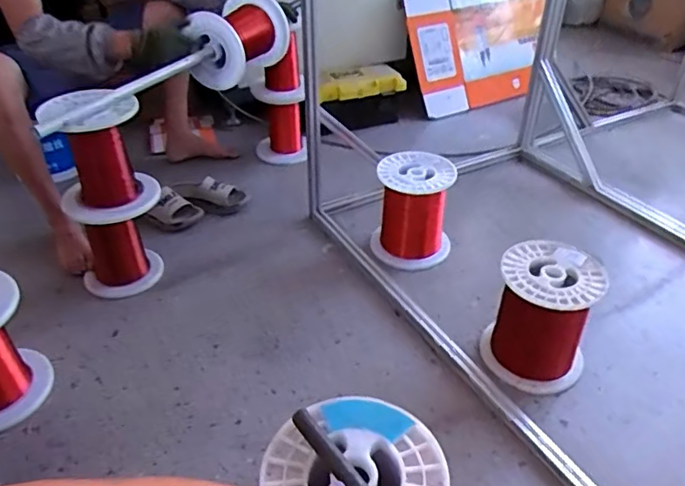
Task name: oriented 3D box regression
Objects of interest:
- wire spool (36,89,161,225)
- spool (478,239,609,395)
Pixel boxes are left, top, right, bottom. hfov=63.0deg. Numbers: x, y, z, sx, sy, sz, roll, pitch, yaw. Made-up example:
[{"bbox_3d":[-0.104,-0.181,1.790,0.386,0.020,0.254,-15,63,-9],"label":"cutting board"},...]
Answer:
[{"bbox_3d":[-0.554,-0.194,1.286,0.198,0.268,0.195,0,37,0],"label":"wire spool"},{"bbox_3d":[0.409,0.155,1.152,0.198,0.243,0.209,0,39,0],"label":"spool"}]

